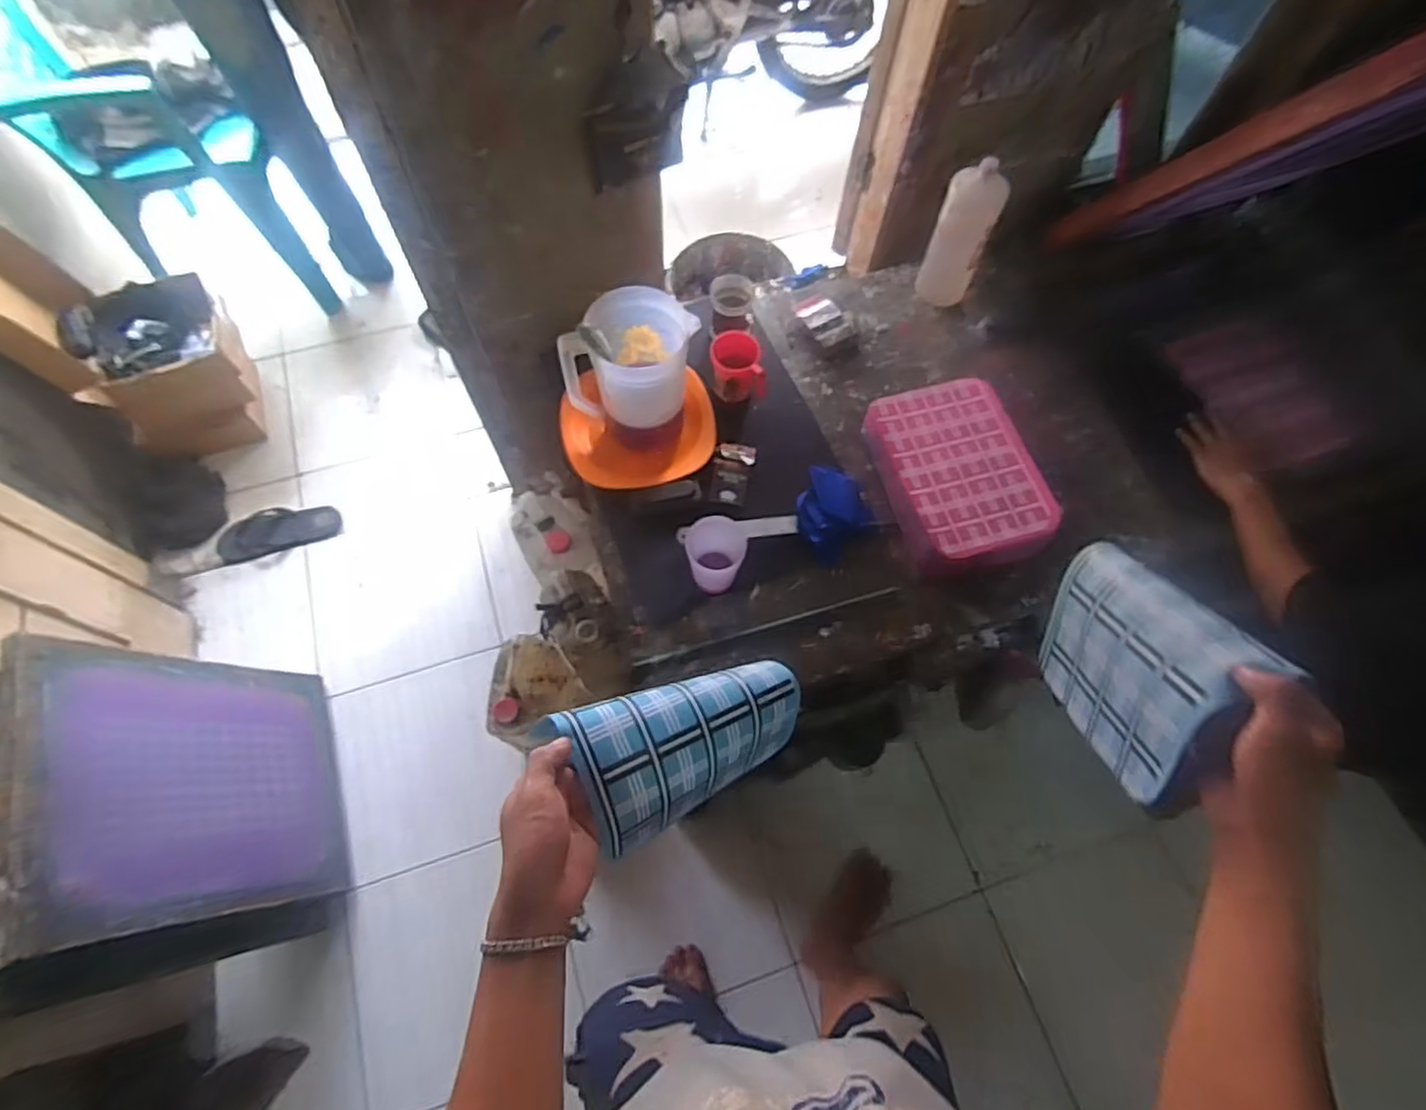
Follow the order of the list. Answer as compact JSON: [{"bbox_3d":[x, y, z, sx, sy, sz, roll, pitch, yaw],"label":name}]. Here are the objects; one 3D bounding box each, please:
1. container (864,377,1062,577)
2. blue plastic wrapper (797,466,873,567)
[{"bbox_3d":[0.368,-0.124,1.043,0.226,0.068,0.301,-11,66,-6],"label":"container"},{"bbox_3d":[0.179,-0.064,1.025,0.108,0.031,0.153,-12,66,-7],"label":"blue plastic wrapper"}]

